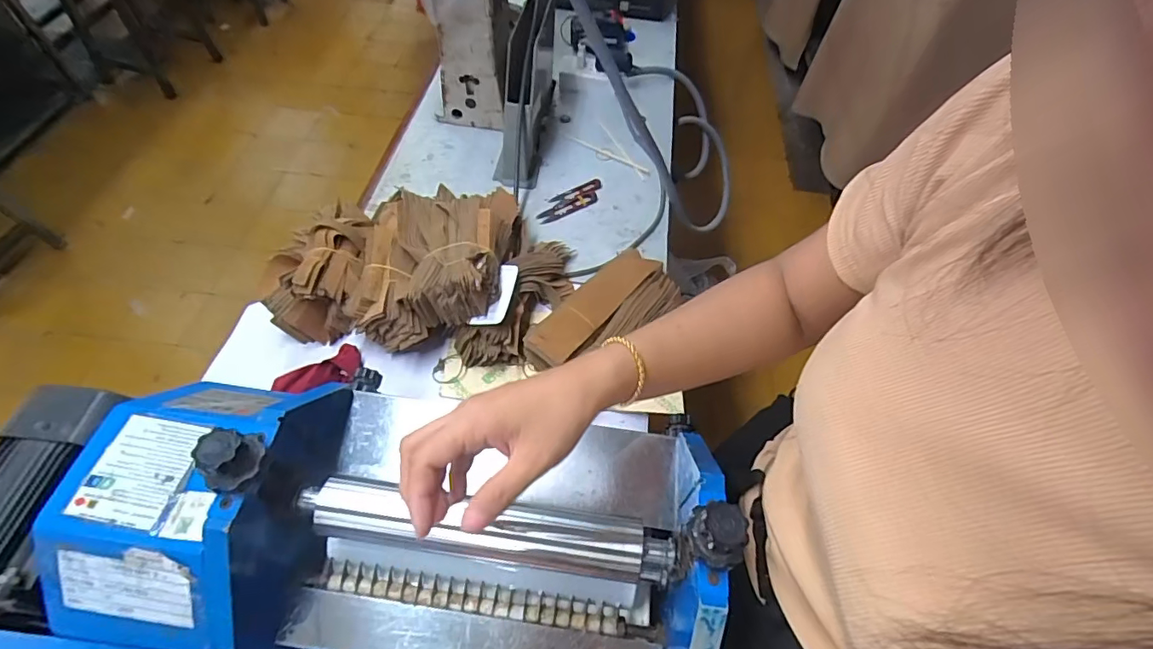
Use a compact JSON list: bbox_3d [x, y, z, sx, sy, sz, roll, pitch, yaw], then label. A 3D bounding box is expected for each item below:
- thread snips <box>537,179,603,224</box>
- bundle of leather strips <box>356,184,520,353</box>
[{"bbox_3d":[-0.010,-0.212,0.894,0.141,0.004,0.052,-28,62,-21],"label":"thread snips"},{"bbox_3d":[-0.194,-0.119,0.720,0.200,0.082,0.299,5,56,-1],"label":"bundle of leather strips"}]

